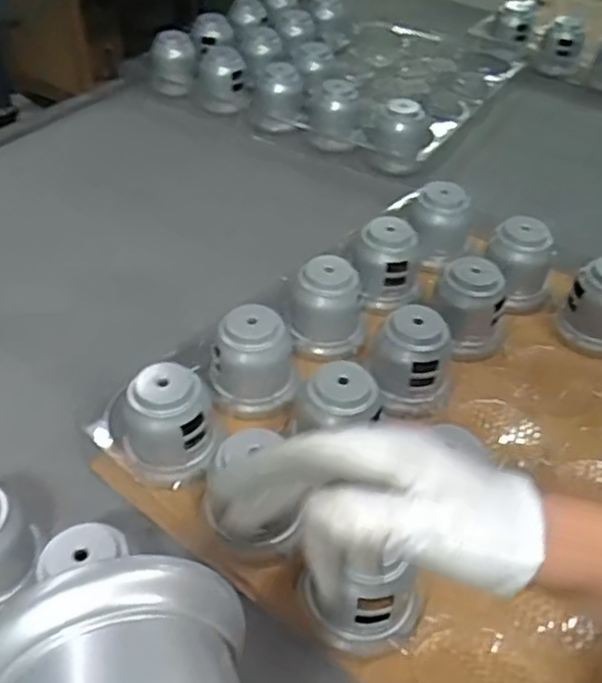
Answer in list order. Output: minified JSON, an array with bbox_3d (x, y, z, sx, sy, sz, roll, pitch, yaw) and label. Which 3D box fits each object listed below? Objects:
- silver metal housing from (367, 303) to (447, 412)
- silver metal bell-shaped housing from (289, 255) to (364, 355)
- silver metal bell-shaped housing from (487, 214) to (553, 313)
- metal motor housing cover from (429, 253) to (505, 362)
[{"bbox_3d":[0.105,0.020,0.651,0.079,0.082,0.077,10,43,8],"label":"silver metal housing"},{"bbox_3d":[0.028,-0.035,0.705,0.080,0.080,0.065,0,42,-4],"label":"silver metal bell-shaped housing"},{"bbox_3d":[0.243,-0.089,0.772,0.073,0.079,0.065,1,42,-2],"label":"silver metal bell-shaped housing"},{"bbox_3d":[0.175,-0.036,0.715,0.076,0.080,0.070,19,45,17],"label":"metal motor housing cover"}]

